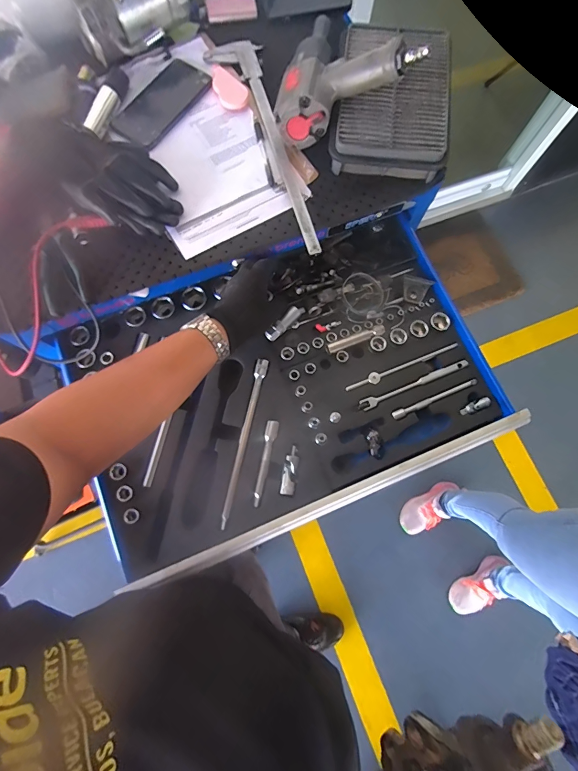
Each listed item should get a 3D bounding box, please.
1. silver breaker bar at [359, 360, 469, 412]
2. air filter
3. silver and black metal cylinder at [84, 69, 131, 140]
[{"bbox_3d":[0.195,-0.003,0.566,0.183,0.008,0.018,-23,79,-6],"label":"silver breaker bar"},{"bbox_3d":[0.151,-0.419,0.541,0.161,0.057,0.218,8,77,0],"label":"air filter"},{"bbox_3d":[-0.271,-0.428,0.547,0.028,0.024,0.129,12,77,1],"label":"silver and black metal cylinder"}]

